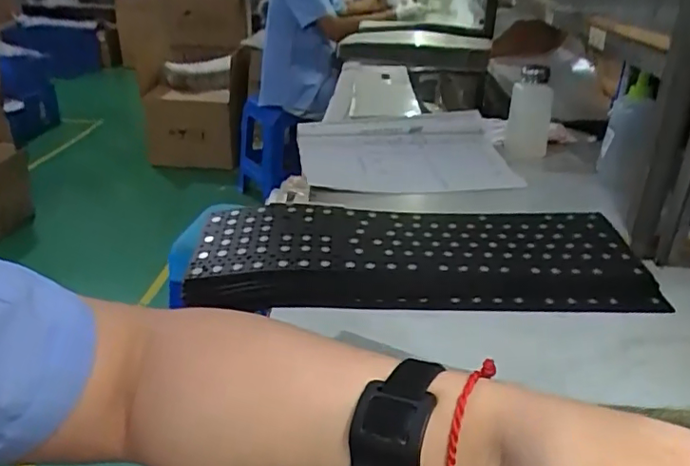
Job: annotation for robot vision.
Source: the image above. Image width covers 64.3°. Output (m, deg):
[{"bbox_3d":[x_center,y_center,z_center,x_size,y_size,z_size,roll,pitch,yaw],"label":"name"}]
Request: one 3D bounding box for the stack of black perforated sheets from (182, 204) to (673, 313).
[{"bbox_3d":[0.072,0.018,0.541,0.430,0.021,0.154,2,35,-3],"label":"stack of black perforated sheets"}]

